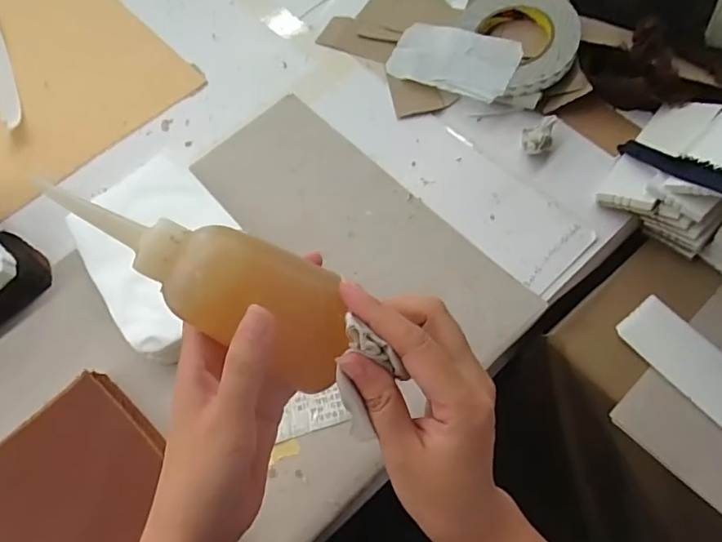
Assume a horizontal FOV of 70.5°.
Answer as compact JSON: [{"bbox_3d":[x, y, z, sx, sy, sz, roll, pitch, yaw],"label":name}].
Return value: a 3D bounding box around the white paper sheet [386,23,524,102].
[{"bbox_3d":[0.098,-0.233,0.560,0.143,0.008,0.069,30,91,28],"label":"white paper sheet"}]

